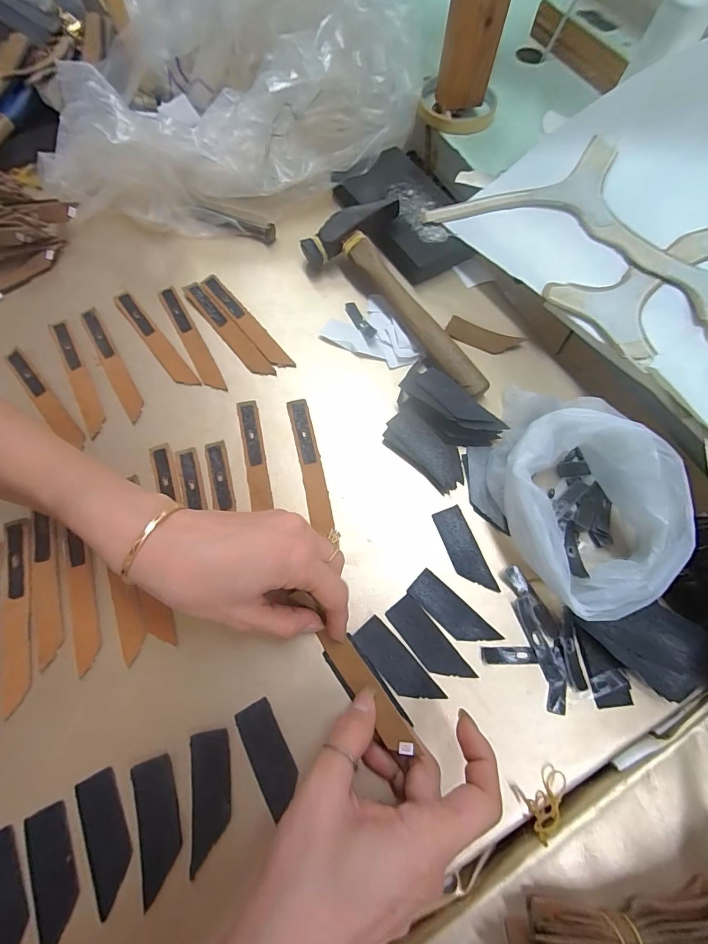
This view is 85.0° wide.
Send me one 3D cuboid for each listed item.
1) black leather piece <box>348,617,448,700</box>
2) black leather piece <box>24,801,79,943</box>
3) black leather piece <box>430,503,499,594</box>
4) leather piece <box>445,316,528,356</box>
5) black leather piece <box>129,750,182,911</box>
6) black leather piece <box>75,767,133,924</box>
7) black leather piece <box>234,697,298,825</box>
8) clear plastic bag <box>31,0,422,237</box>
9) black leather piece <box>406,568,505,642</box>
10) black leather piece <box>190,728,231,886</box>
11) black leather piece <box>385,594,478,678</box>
[{"bbox_3d":[0.027,0.126,0.253,0.022,0.004,0.063,-40,74,-13],"label":"black leather piece"},{"bbox_3d":[-0.168,0.224,0.214,0.022,0.004,0.063,-25,71,-8],"label":"black leather piece"},{"bbox_3d":[0.080,0.056,0.279,0.023,0.004,0.063,-19,70,-6],"label":"black leather piece"},{"bbox_3d":[0.114,-0.120,0.343,0.064,0.005,0.024,24,72,9],"label":"leather piece"},{"bbox_3d":[-0.113,0.202,0.221,0.023,0.004,0.064,-17,70,-6],"label":"black leather piece"},{"bbox_3d":[-0.141,0.209,0.221,0.024,0.004,0.064,-26,71,-9],"label":"black leather piece"},{"bbox_3d":[-0.052,0.172,0.235,0.023,0.004,0.058,-28,72,-9],"label":"black leather piece"},{"bbox_3d":[-0.123,-0.383,0.383,0.365,0.123,0.240,-6,70,-1],"label":"clear plastic bag"},{"bbox_3d":[0.068,0.096,0.263,0.063,0.004,0.022,41,75,14],"label":"black leather piece"},{"bbox_3d":[-0.084,0.190,0.227,0.022,0.004,0.066,-5,74,-6],"label":"black leather piece"},{"bbox_3d":[0.050,0.114,0.257,0.023,0.004,0.063,-37,73,-12],"label":"black leather piece"}]

